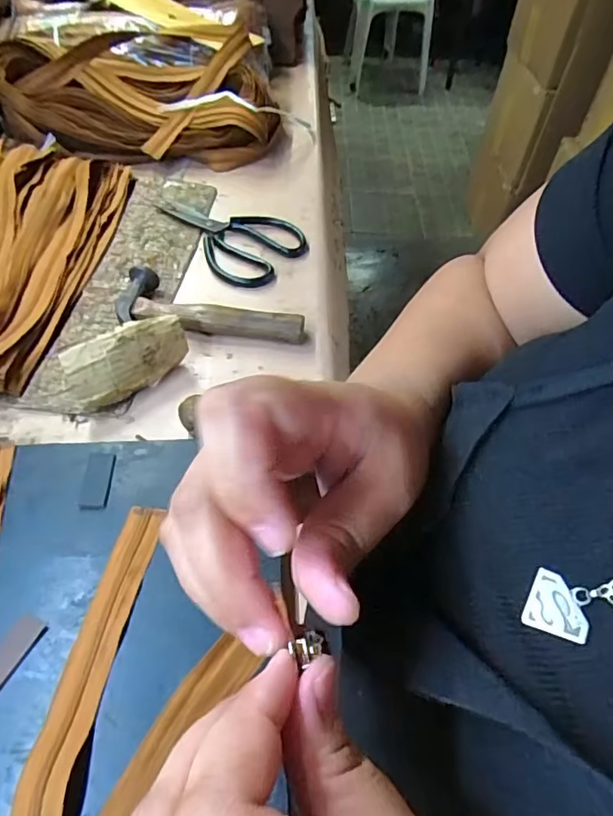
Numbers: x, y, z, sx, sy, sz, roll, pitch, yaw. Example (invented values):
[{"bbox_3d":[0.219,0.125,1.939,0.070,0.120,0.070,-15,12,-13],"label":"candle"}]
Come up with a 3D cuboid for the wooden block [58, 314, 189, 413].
[{"bbox_3d":[-0.166,-0.042,0.484,0.116,0.058,0.034,-26,59,-20],"label":"wooden block"}]

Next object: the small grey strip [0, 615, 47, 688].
[{"bbox_3d":[-0.201,0.165,0.349,0.021,0.004,0.049,24,56,14],"label":"small grey strip"}]

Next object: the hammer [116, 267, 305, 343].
[{"bbox_3d":[-0.100,-0.111,0.559,0.195,0.031,0.073,4,53,0],"label":"hammer"}]

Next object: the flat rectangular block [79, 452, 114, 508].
[{"bbox_3d":[-0.173,0.058,0.426,0.021,0.004,0.046,-1,54,-3],"label":"flat rectangular block"}]

